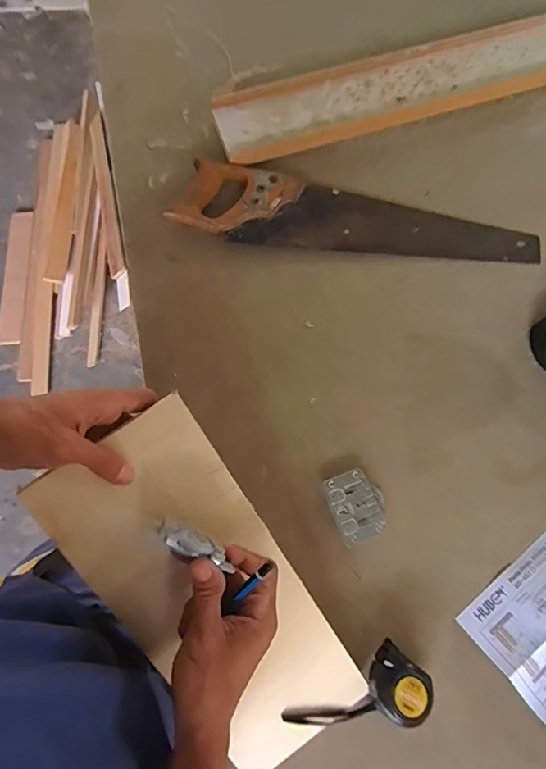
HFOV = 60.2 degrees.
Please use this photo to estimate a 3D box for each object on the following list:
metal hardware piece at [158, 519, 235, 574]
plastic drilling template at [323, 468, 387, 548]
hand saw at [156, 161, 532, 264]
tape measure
[{"bbox_3d":[-0.057,0.123,0.358,0.066,0.011,0.019,30,73,-5],"label":"metal hardware piece"},{"bbox_3d":[0.101,0.145,0.565,0.065,0.011,0.080,-22,72,-6],"label":"plastic drilling template"},{"bbox_3d":[0.119,-0.241,0.683,0.524,0.036,0.114,8,71,4],"label":"hand saw"},{"bbox_3d":[0.094,0.330,0.484,0.143,0.037,0.073,-29,73,-9],"label":"tape measure"}]

